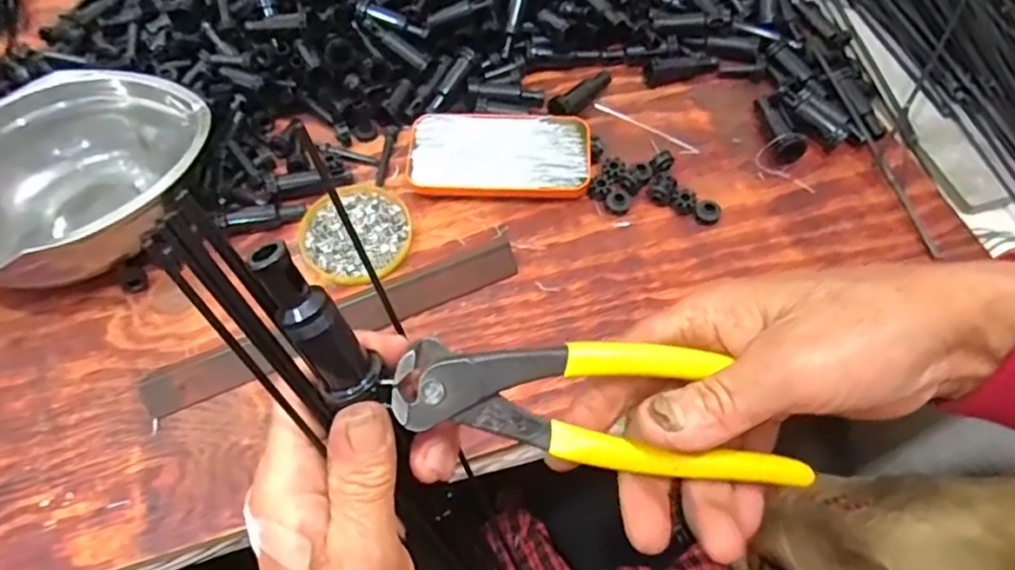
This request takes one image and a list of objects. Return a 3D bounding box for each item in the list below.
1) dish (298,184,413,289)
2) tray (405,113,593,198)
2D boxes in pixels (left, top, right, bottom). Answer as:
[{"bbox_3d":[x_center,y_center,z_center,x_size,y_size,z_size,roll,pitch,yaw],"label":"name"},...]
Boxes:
[{"bbox_3d":[-0.117,-0.042,0.502,0.083,0.007,0.087,0,60,0],"label":"dish"},{"bbox_3d":[-0.006,-0.103,0.527,0.143,0.019,0.075,1,60,1],"label":"tray"}]

